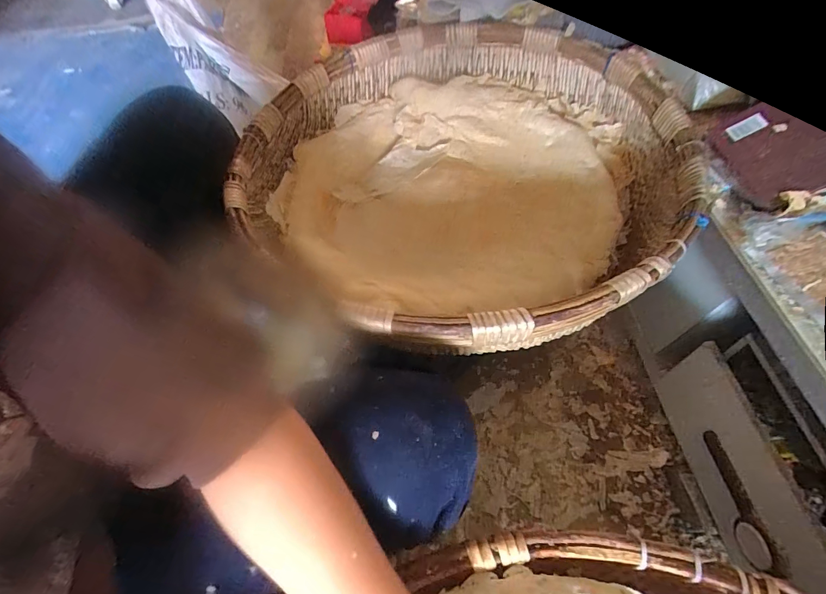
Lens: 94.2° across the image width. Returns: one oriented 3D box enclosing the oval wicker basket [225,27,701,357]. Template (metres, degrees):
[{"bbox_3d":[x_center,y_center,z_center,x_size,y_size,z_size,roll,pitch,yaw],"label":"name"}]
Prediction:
[{"bbox_3d":[0.069,-0.241,0.667,0.681,0.162,0.736,-40,62,-21],"label":"oval wicker basket"}]

